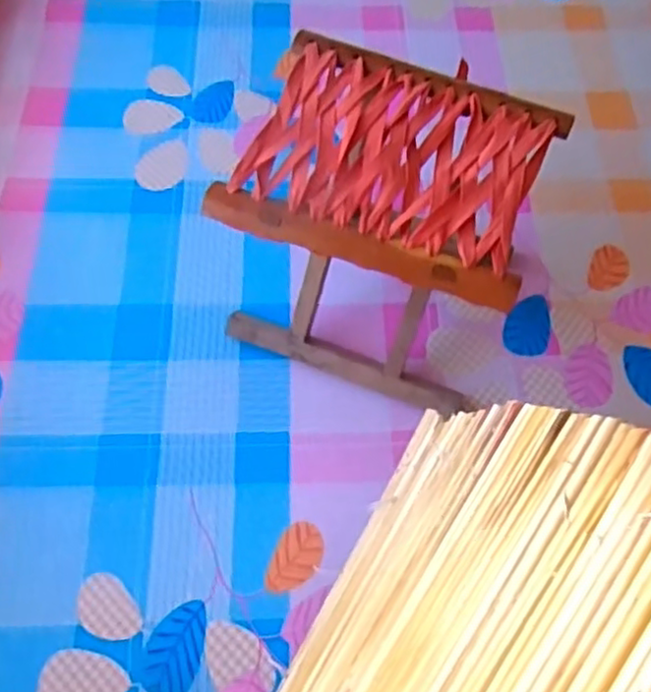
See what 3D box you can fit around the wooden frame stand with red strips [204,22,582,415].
[{"bbox_3d":[0.060,-0.117,0.742,0.280,0.249,0.247,20,67,6],"label":"wooden frame stand with red strips"}]

